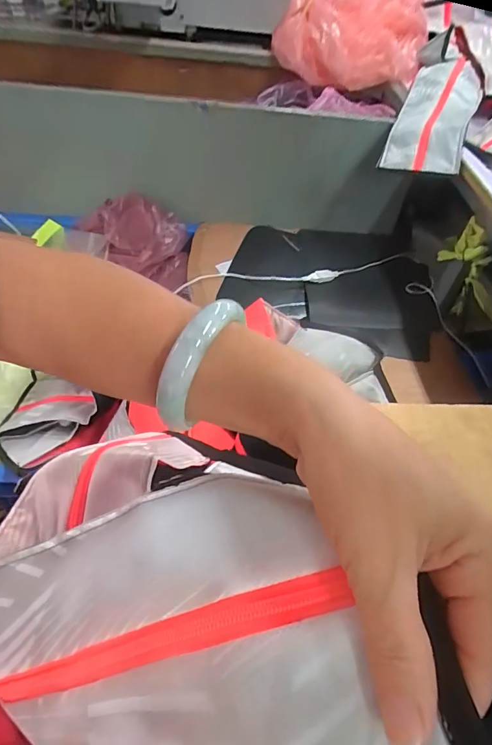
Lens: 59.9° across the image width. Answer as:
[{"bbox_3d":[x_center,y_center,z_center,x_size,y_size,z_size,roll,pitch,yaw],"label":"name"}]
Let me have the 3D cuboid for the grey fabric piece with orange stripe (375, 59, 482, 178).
[{"bbox_3d":[0.376,-0.526,0.842,0.135,0.056,0.372,19,64,9],"label":"grey fabric piece with orange stripe"}]

